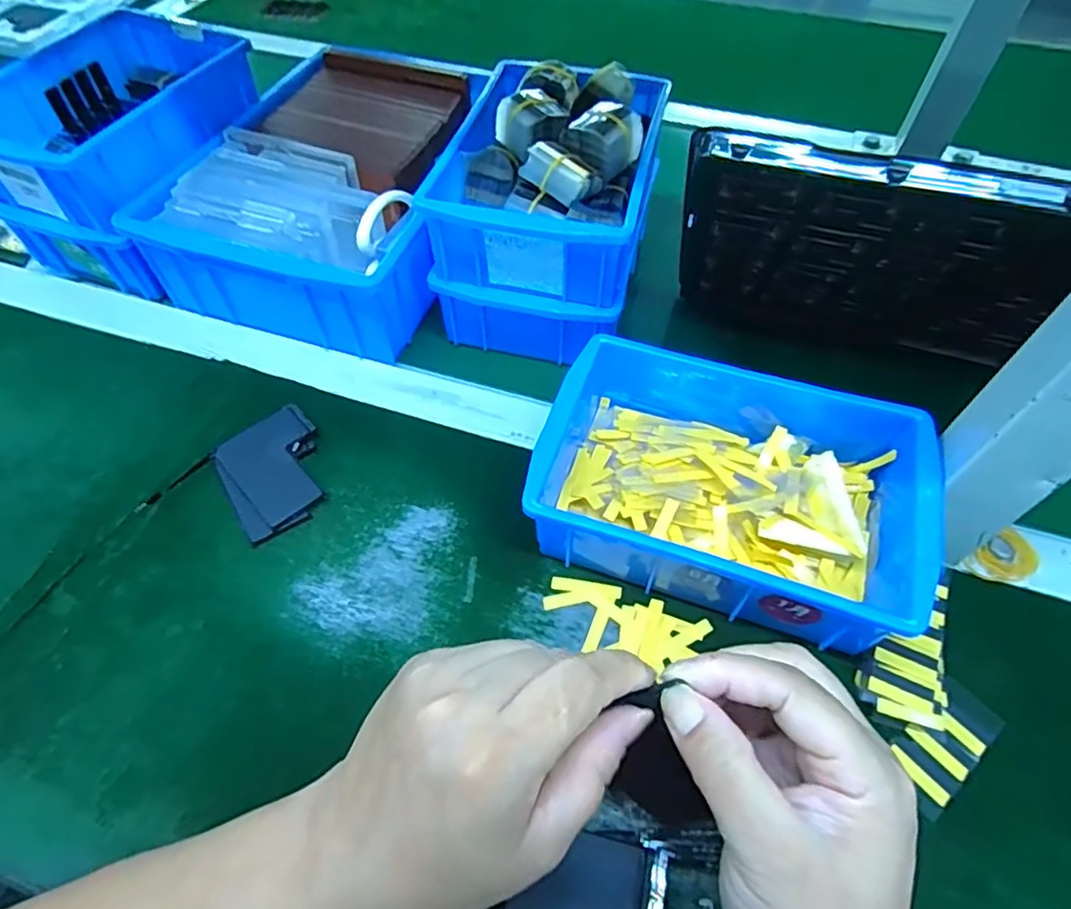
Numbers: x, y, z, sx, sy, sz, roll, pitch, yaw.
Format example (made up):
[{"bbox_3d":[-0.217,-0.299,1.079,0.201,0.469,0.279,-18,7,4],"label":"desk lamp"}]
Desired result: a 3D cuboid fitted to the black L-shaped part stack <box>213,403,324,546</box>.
[{"bbox_3d":[-0.164,0.010,0.394,0.061,0.009,0.084,-26,60,-21],"label":"black L-shaped part stack"}]

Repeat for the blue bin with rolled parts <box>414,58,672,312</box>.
[{"bbox_3d":[0.014,-0.197,0.431,0.132,0.071,0.187,11,56,7],"label":"blue bin with rolled parts"}]

